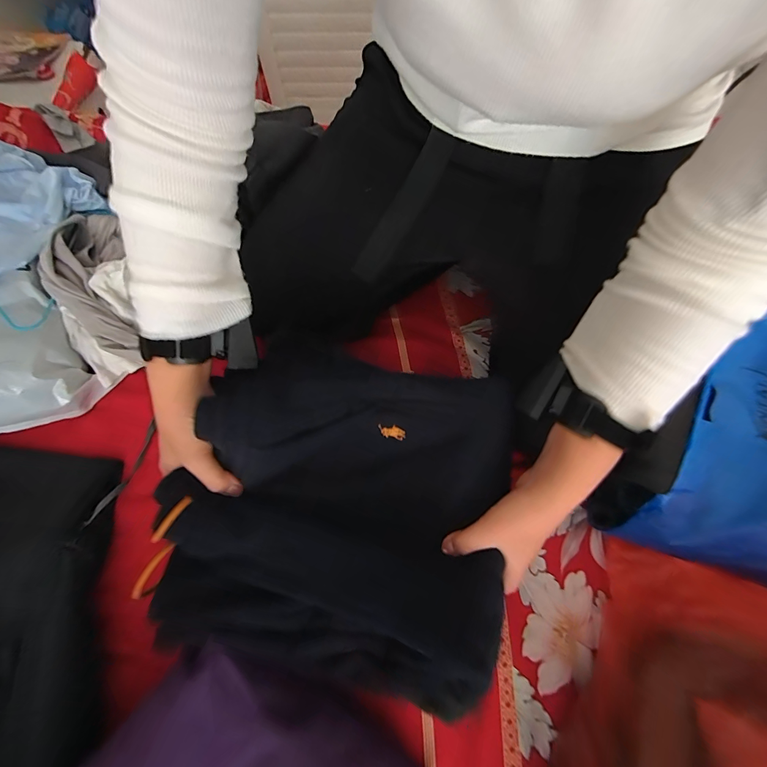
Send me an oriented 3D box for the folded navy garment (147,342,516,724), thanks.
[{"bbox_3d":[-0.041,0.115,0.320,0.310,0.086,0.283,8,69,3],"label":"folded navy garment"}]

